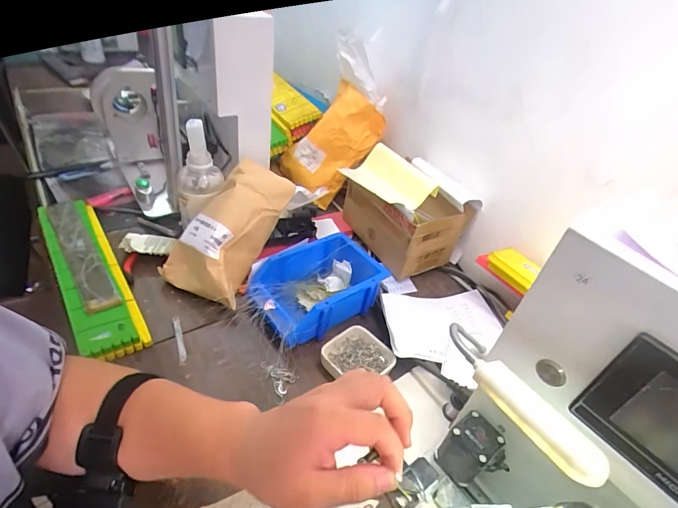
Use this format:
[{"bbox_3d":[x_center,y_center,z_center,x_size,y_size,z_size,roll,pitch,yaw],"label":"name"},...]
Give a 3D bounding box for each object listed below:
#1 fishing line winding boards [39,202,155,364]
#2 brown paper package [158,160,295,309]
[{"bbox_3d":[-0.377,0.027,0.607,0.080,0.047,0.343,-20,48,-33],"label":"fishing line winding boards"},{"bbox_3d":[-0.162,-0.034,0.626,0.132,0.085,0.225,25,75,22],"label":"brown paper package"}]

